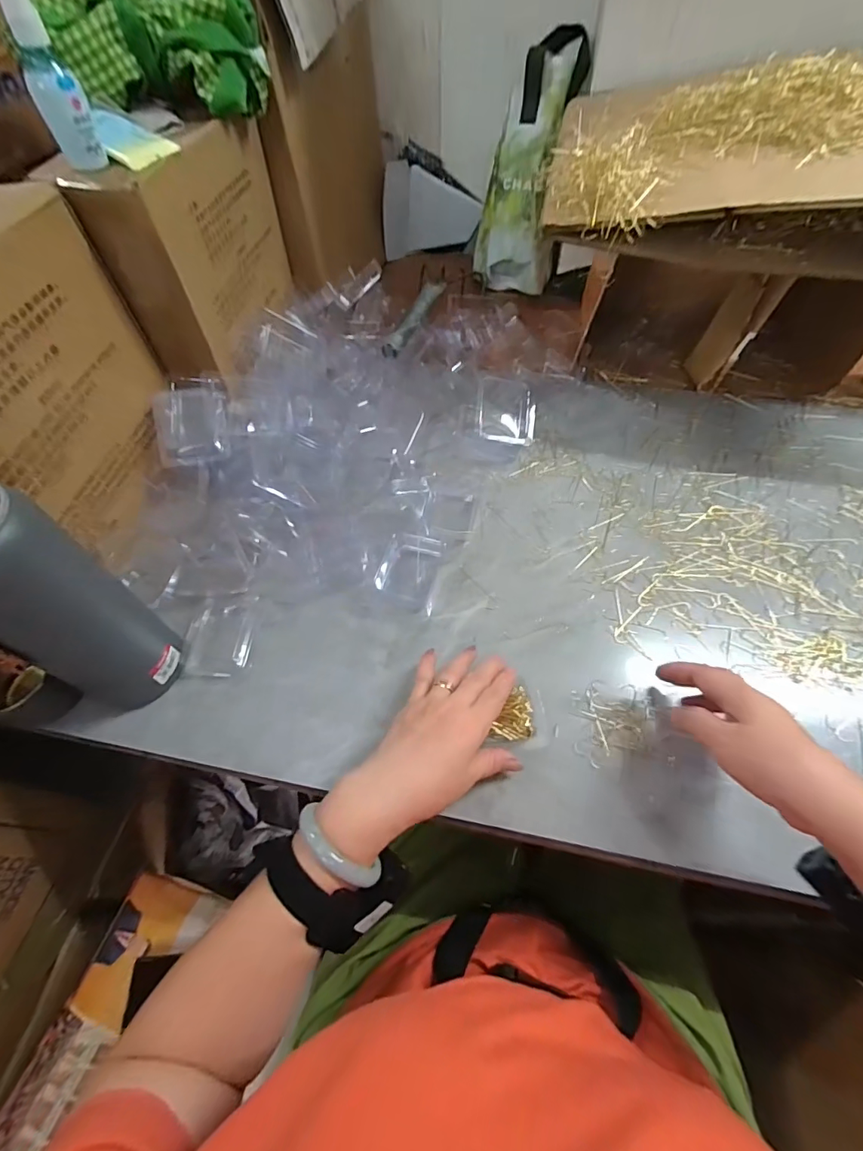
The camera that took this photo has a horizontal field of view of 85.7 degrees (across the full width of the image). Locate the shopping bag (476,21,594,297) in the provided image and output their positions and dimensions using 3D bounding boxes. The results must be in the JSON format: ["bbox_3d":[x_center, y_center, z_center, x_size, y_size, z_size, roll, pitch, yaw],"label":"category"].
[{"bbox_3d":[0.153,-0.633,0.727,0.120,0.319,0.079,18,32,11],"label":"shopping bag"}]

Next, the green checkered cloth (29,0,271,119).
[{"bbox_3d":[-0.274,-0.531,0.466,0.203,0.091,0.102,-17,59,-10],"label":"green checkered cloth"}]

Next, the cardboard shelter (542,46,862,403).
[{"bbox_3d":[0.384,-0.382,0.566,0.482,0.296,0.264,7,58,5],"label":"cardboard shelter"}]

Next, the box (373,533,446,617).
[{"bbox_3d":[-0.023,-0.005,0.491,0.061,0.020,0.076,11,58,7],"label":"box"}]

